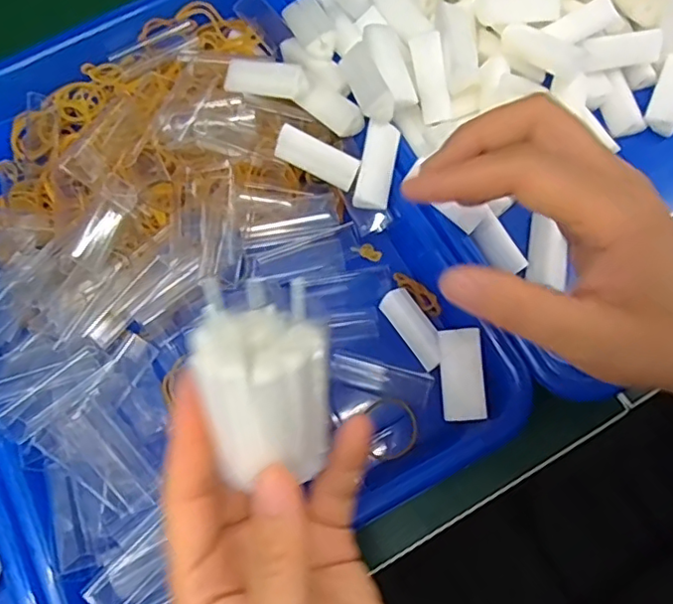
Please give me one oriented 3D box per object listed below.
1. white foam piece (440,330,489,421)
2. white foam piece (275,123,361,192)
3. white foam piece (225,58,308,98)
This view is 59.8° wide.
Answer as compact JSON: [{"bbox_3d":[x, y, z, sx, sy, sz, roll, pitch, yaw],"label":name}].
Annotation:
[{"bbox_3d":[0.063,0.036,0.292,0.020,0.005,0.045,-5,90,1],"label":"white foam piece"},{"bbox_3d":[-0.010,-0.077,0.312,0.045,0.016,0.013,27,75,-6],"label":"white foam piece"},{"bbox_3d":[-0.039,-0.120,0.316,0.045,0.015,0.018,16,74,22],"label":"white foam piece"}]

